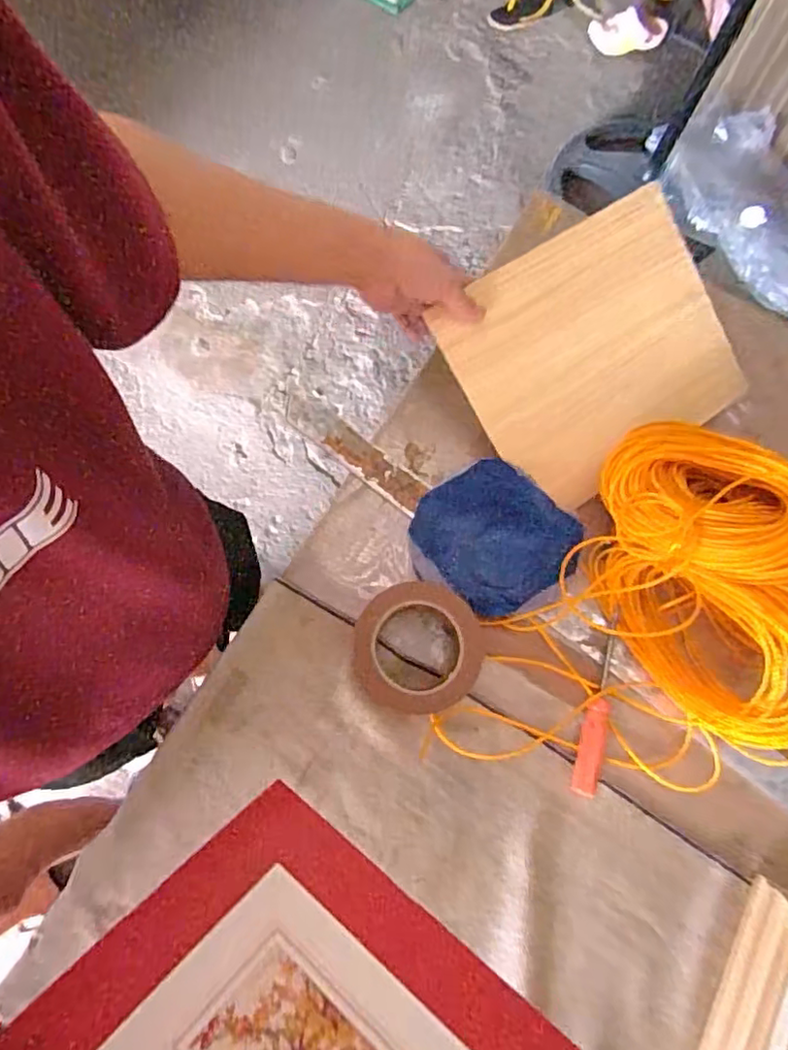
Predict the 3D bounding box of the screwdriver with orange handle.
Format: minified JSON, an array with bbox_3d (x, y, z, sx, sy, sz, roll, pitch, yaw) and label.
[{"bbox_3d":[0.185,0.164,0.563,0.022,0.015,0.161,11,75,6],"label":"screwdriver with orange handle"}]

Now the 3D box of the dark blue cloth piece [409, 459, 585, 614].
[{"bbox_3d":[0.096,0.010,0.594,0.121,0.033,0.142,-42,77,-9],"label":"dark blue cloth piece"}]

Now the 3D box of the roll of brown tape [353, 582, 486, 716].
[{"bbox_3d":[0.023,0.114,0.563,0.121,0.043,0.113,-1,74,3],"label":"roll of brown tape"}]

